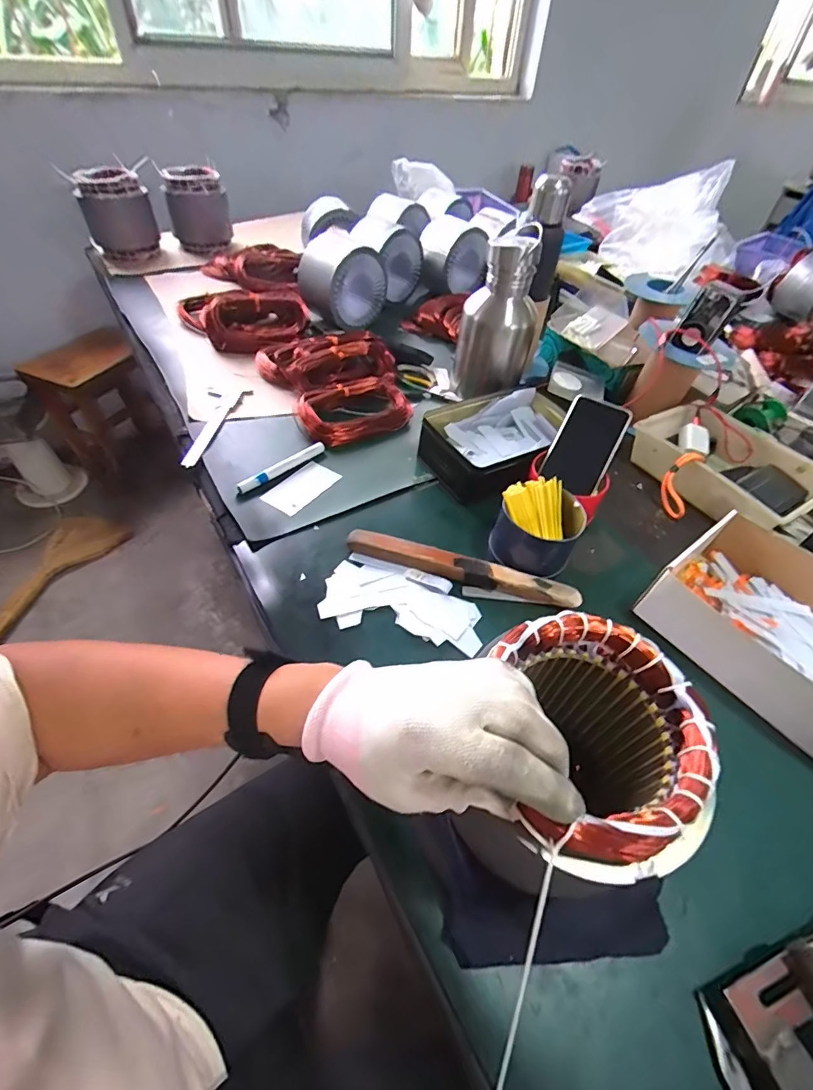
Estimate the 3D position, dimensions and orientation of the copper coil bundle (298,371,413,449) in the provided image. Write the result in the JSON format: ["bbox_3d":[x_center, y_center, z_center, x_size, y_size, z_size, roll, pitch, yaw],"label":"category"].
[{"bbox_3d":[-0.081,-0.224,0.728,0.177,0.036,0.122,-19,53,-19],"label":"copper coil bundle"}]

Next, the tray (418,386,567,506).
[{"bbox_3d":[0.153,-0.153,0.668,0.244,0.063,0.182,-22,54,-21],"label":"tray"}]

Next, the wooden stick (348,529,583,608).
[{"bbox_3d":[0.065,0.025,0.528,0.275,0.024,0.031,15,50,9],"label":"wooden stick"}]

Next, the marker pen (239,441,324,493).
[{"bbox_3d":[-0.174,-0.110,0.635,0.016,0.016,0.143,35,56,24],"label":"marker pen"}]

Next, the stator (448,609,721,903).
[{"bbox_3d":[0.107,0.146,0.310,0.143,0.133,0.136,-26,55,-24],"label":"stator"}]

